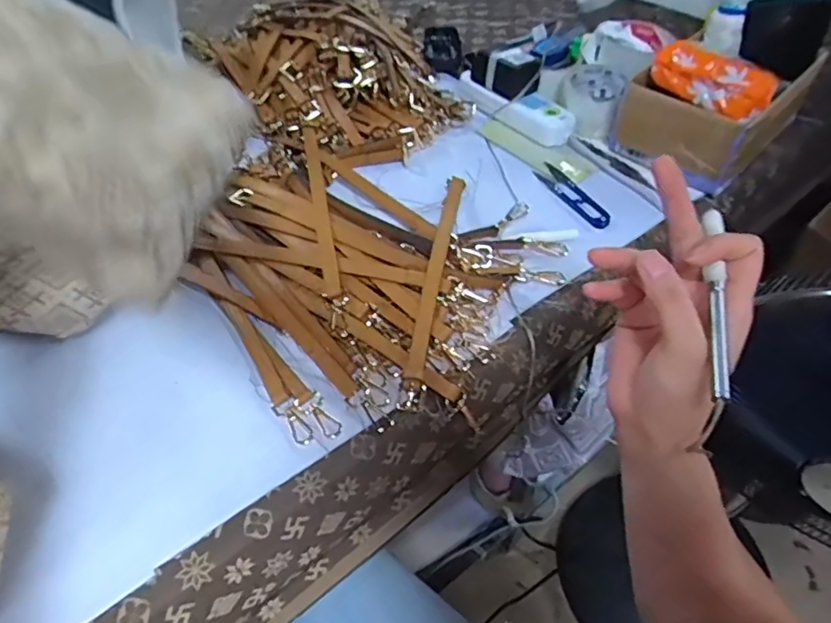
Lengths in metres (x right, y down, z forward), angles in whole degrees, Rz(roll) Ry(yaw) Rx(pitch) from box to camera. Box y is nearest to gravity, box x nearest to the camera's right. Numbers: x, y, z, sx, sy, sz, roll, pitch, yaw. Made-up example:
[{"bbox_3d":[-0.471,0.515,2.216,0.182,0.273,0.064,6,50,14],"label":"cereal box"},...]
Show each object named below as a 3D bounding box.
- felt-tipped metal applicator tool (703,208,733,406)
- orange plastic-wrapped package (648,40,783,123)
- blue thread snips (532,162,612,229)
[{"bbox_3d":[0.165,-0.009,0.315,0.009,0.012,0.119,10,57,9],"label":"felt-tipped metal applicator tool"},{"bbox_3d":[0.320,-0.254,0.625,0.049,0.054,0.143,-25,54,-18],"label":"orange plastic-wrapped package"},{"bbox_3d":[0.175,-0.131,0.642,0.024,0.016,0.123,-22,53,-16],"label":"blue thread snips"}]

